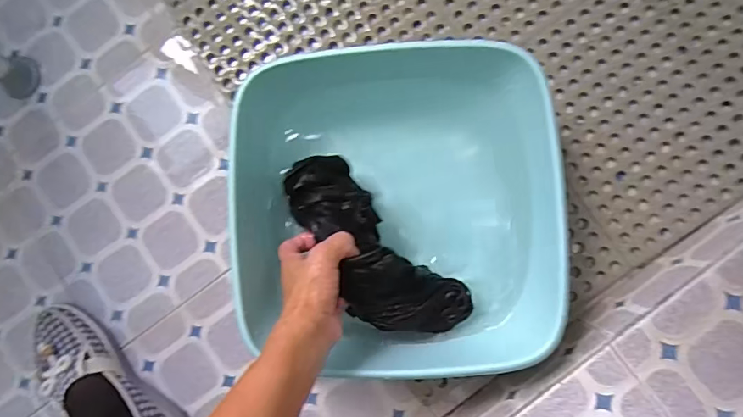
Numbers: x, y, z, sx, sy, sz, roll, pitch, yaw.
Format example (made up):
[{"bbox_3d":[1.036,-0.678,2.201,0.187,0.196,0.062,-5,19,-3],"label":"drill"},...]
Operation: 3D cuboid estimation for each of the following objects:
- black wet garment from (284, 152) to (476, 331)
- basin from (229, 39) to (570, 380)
[{"bbox_3d":[-0.005,0.042,0.478,0.095,0.070,0.227,-40,84,2],"label":"black wet garment"},{"bbox_3d":[0.026,-0.003,0.513,0.314,0.122,0.325,-1,84,7],"label":"basin"}]

